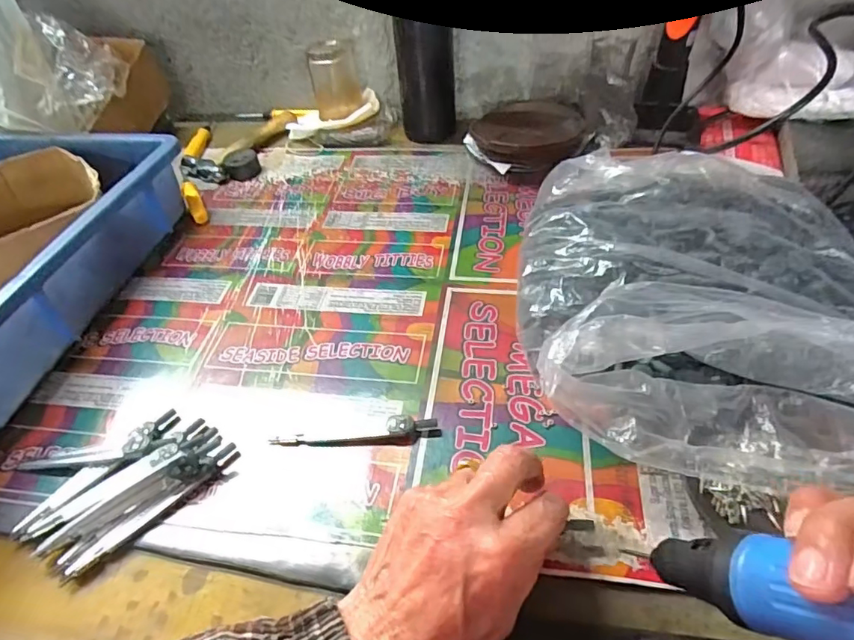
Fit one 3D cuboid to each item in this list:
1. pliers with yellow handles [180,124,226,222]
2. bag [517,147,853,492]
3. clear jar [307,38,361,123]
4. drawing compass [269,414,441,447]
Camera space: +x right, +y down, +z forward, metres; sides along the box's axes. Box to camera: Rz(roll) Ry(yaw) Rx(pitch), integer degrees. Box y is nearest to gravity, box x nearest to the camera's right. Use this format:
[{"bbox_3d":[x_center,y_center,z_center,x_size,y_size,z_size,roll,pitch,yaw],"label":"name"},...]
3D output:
[{"bbox_3d":[-0.262,-0.176,0.605,0.046,0.014,0.206,-19,46,-14],"label":"pliers with yellow handles"},{"bbox_3d":[0.195,-0.019,0.370,0.247,0.072,0.275,0,45,6],"label":"bag"},{"bbox_3d":[-0.111,-0.290,0.638,0.052,0.086,0.050,-7,44,-2],"label":"clear jar"},{"bbox_3d":[-0.048,0.075,0.347,0.111,0.009,0.015,-4,44,2],"label":"drawing compass"}]

